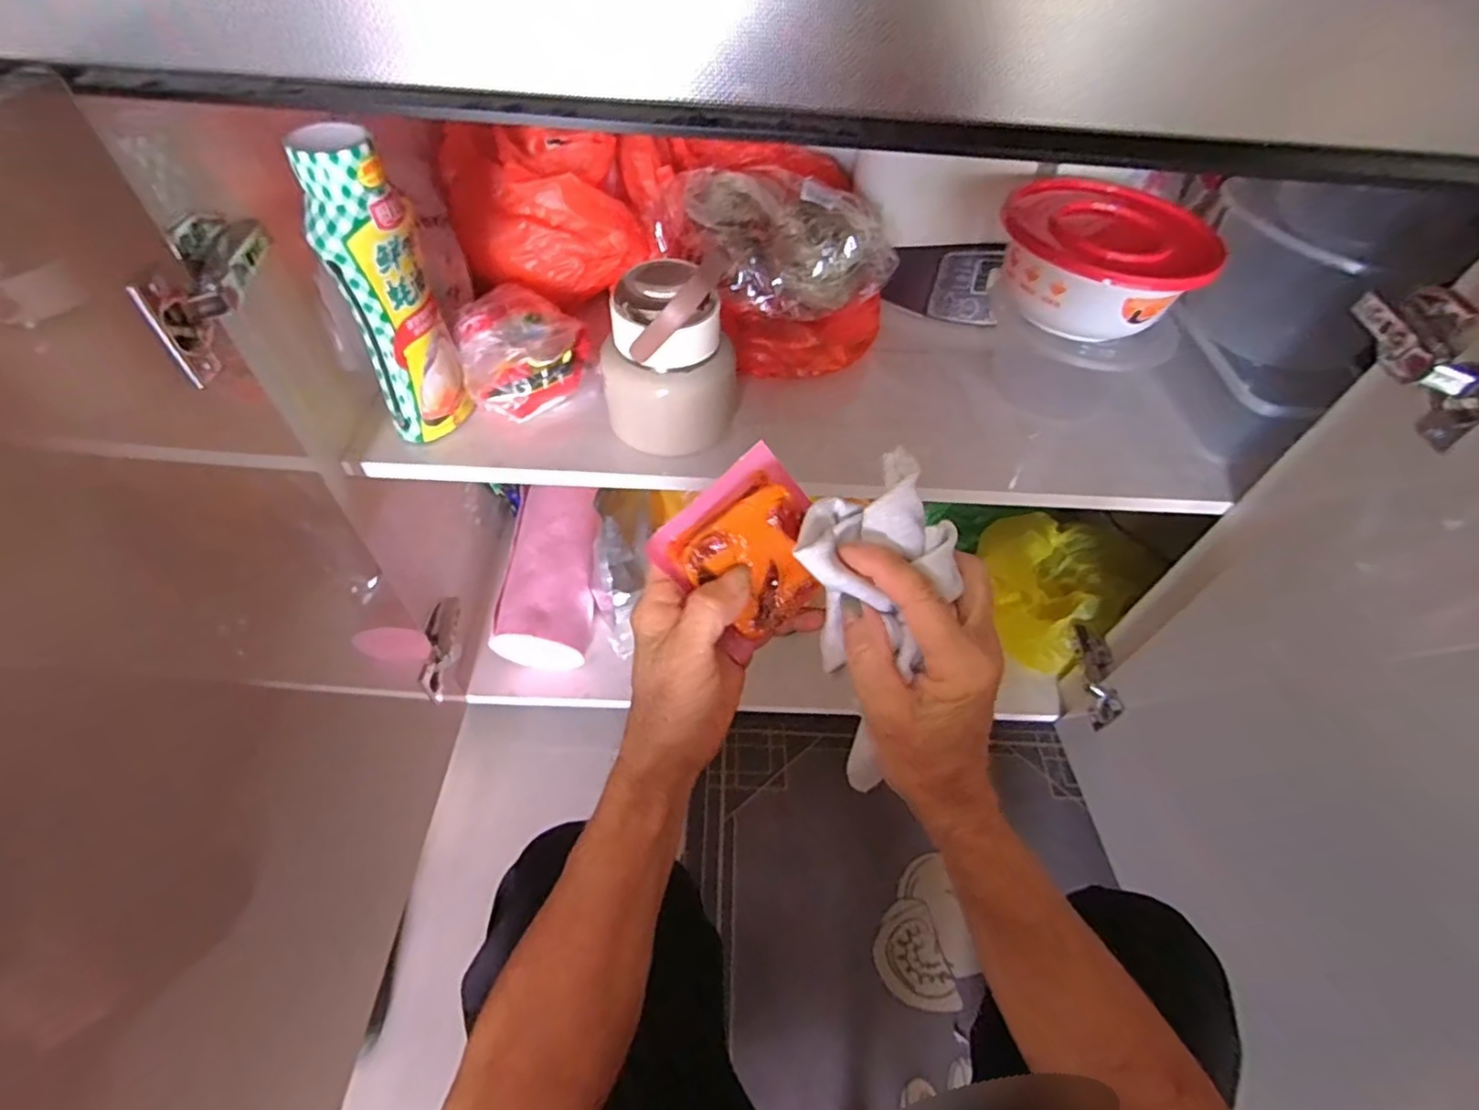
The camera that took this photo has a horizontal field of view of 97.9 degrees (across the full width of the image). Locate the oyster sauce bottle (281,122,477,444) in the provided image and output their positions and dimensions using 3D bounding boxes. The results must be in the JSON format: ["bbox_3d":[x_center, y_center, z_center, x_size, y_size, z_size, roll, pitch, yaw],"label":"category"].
[{"bbox_3d":[-0.259,-0.186,0.491,0.069,0.230,0.046,-23,58,-19],"label":"oyster sauce bottle"}]

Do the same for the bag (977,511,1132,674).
[{"bbox_3d":[0.397,0.049,0.857,0.142,0.122,0.191,-22,57,-18],"label":"bag"}]

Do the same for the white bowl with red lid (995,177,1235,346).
[{"bbox_3d":[0.300,-0.243,0.535,0.158,0.075,0.142,38,60,23],"label":"white bowl with red lid"}]

